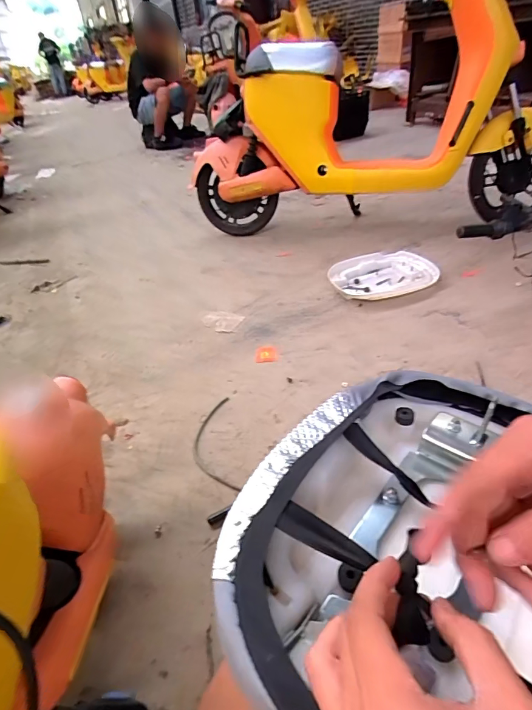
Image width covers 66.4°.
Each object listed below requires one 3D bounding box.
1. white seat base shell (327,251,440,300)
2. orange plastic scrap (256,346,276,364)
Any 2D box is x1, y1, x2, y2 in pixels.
[{"bbox_3d":[0.420,-0.286,1.442,0.377,0.043,0.283,-20,40,-16],"label":"white seat base shell"},{"bbox_3d":[0.000,-0.003,1.170,0.060,0.004,0.067,-6,38,2],"label":"orange plastic scrap"}]

